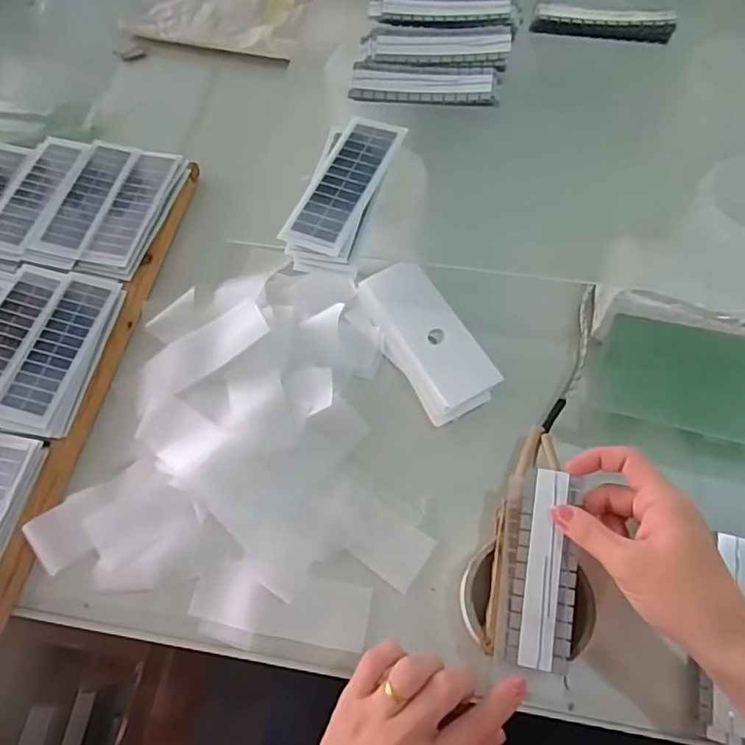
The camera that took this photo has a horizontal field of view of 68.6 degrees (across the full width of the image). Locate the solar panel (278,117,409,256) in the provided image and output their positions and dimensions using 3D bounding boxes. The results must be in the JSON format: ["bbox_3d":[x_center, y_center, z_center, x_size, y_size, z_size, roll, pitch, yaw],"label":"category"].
[{"bbox_3d":[-0.023,-0.158,0.453,0.053,0.006,0.139,20,68,13],"label":"solar panel"}]

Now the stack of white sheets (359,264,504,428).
[{"bbox_3d":[0.044,-0.028,0.480,0.064,0.030,0.149,-30,67,-9],"label":"stack of white sheets"}]

